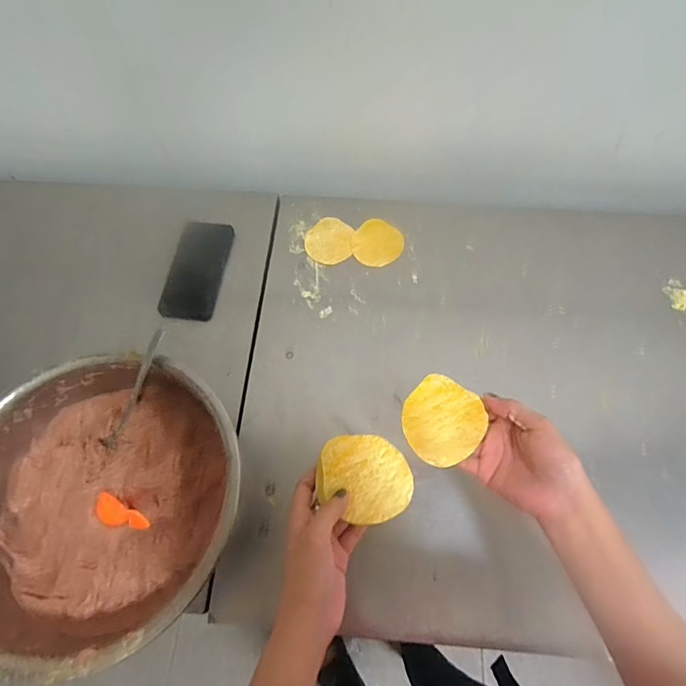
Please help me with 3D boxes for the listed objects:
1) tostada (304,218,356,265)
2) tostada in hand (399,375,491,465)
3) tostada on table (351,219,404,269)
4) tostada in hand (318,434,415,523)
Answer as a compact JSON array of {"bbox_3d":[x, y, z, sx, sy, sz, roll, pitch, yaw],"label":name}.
[{"bbox_3d":[-0.019,-0.159,0.671,0.077,0.005,0.080,-1,66,2],"label":"tostada"},{"bbox_3d":[0.094,0.073,0.406,0.075,0.016,0.075,2,80,-9],"label":"tostada in hand"},{"bbox_3d":[0.053,-0.157,0.672,0.079,0.004,0.080,-1,66,2],"label":"tostada on table"},{"bbox_3d":[0.020,0.124,0.397,0.085,0.017,0.076,-3,66,1],"label":"tostada in hand"}]

